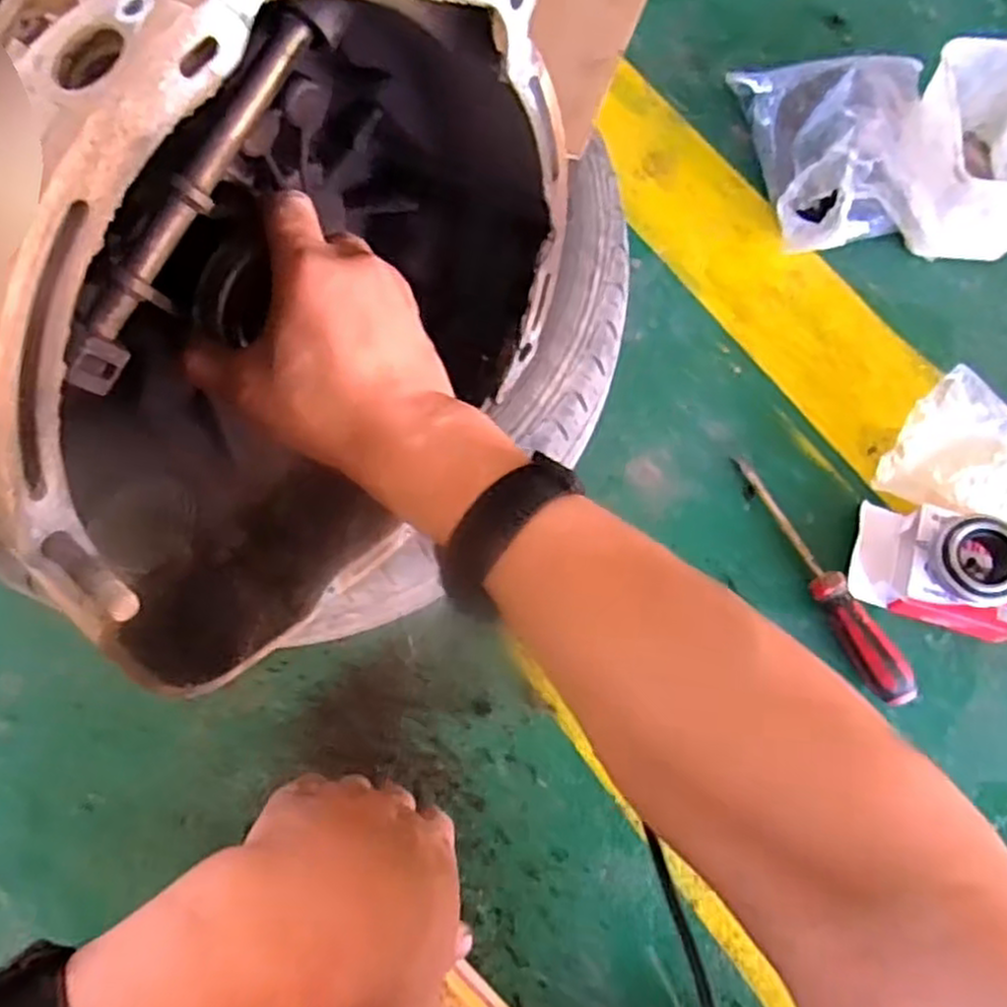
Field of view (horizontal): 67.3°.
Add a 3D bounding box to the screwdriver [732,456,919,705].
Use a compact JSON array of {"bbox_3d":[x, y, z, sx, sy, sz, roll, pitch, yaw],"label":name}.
[{"bbox_3d":[0.250,0.053,0.599,0.032,0.030,0.220,-23,73,-7],"label":"screwdriver"}]

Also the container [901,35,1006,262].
[{"bbox_3d":[0.421,-0.304,0.678,0.123,0.107,0.179,15,72,5],"label":"container"}]

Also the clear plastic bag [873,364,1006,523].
[{"bbox_3d":[0.398,-0.032,0.614,0.149,0.062,0.109,22,73,8],"label":"clear plastic bag"}]

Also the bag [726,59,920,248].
[{"bbox_3d":[0.314,-0.345,0.695,0.140,0.103,0.218,-9,72,-2],"label":"bag"}]

